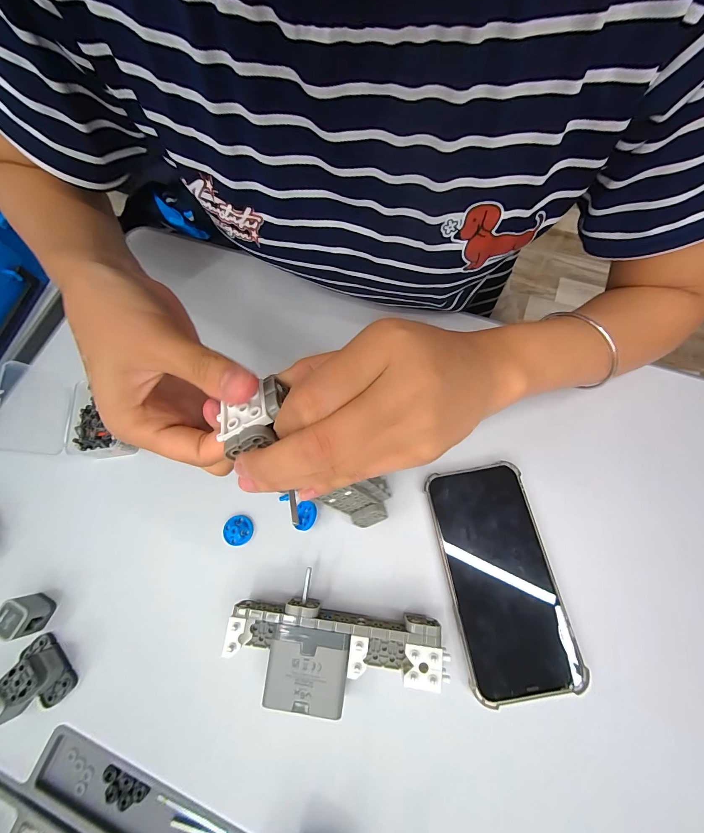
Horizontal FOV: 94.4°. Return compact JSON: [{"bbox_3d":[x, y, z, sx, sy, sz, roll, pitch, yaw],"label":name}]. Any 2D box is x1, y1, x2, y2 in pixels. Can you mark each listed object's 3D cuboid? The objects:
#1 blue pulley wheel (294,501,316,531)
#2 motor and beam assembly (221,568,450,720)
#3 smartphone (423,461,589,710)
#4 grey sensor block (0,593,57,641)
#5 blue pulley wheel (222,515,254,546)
[{"bbox_3d":[-0.039,0.084,0.275,0.020,0.004,0.023,-11,60,34],"label":"blue pulley wheel"},{"bbox_3d":[-0.013,0.170,0.239,0.151,0.032,0.070,4,72,5],"label":"motor and beam assembly"},{"bbox_3d":[0.114,0.121,0.256,0.078,0.014,0.161,-10,72,1],"label":"smartphone"},{"bbox_3d":[-0.262,0.159,0.263,0.024,0.028,0.025,23,75,11],"label":"grey sensor block"},{"bbox_3d":[-0.099,0.098,0.282,0.024,0.010,0.024,-1,72,4],"label":"blue pulley wheel"}]

